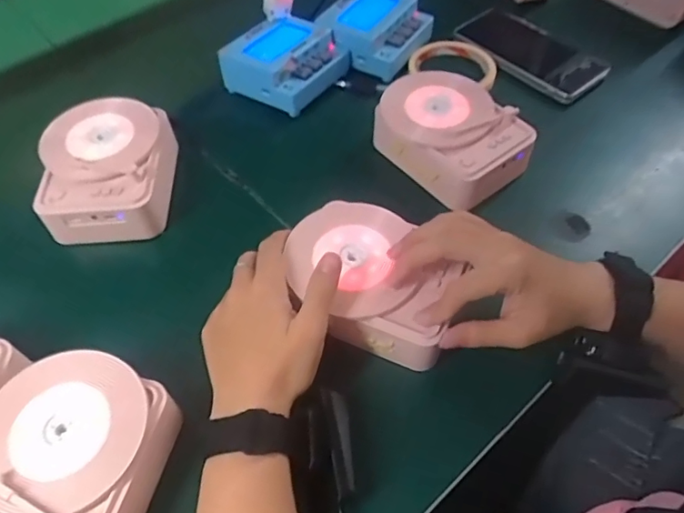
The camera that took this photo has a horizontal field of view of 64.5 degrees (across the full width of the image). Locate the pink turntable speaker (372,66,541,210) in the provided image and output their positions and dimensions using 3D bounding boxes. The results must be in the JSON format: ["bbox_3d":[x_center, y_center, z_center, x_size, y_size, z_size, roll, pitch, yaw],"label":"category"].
[{"bbox_3d":[0.098,-0.113,0.504,0.108,0.050,0.137,-27,57,-17],"label":"pink turntable speaker"}]

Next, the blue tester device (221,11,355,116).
[{"bbox_3d":[-0.057,-0.207,0.581,0.097,0.052,0.105,30,60,22],"label":"blue tester device"}]

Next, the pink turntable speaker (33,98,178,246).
[{"bbox_3d":[-0.206,-0.078,0.489,0.106,0.056,0.132,-6,54,-2],"label":"pink turntable speaker"}]

